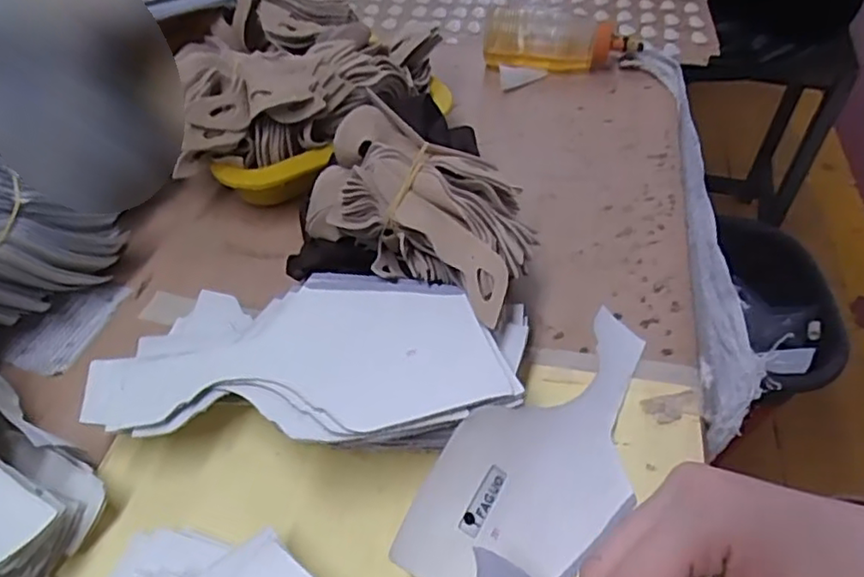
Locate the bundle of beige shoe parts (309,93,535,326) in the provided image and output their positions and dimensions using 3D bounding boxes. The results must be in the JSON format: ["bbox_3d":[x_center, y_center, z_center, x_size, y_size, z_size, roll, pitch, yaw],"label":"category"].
[{"bbox_3d":[-0.005,-0.051,0.389,0.149,0.056,0.086,27,54,22],"label":"bundle of beige shoe parts"}]

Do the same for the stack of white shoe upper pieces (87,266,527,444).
[{"bbox_3d":[-0.062,0.045,0.354,0.221,0.048,0.103,4,49,4],"label":"stack of white shoe upper pieces"}]

